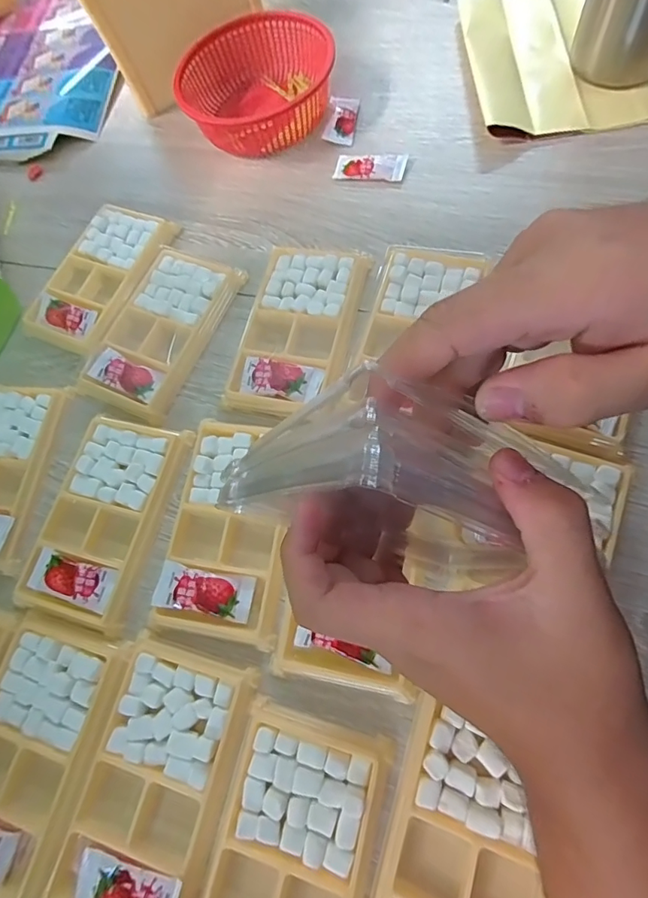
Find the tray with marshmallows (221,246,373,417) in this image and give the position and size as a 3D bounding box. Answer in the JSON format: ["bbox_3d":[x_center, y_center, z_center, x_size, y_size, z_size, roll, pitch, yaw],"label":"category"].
[{"bbox_3d":[-0.018,-0.085,0.336,0.075,0.021,0.130,11,72,13],"label":"tray with marshmallows"}]

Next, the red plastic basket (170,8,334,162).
[{"bbox_3d":[-0.055,-0.317,0.413,0.127,0.045,0.127,2,70,10],"label":"red plastic basket"}]

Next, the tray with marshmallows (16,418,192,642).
[{"bbox_3d":[-0.144,0.043,0.311,0.077,0.013,0.132,12,72,14],"label":"tray with marshmallows"}]

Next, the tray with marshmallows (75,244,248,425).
[{"bbox_3d":[-0.123,-0.091,0.353,0.073,0.015,0.132,23,75,17],"label":"tray with marshmallows"}]

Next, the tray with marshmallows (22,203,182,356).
[{"bbox_3d":[-0.181,-0.140,0.382,0.075,0.019,0.130,19,74,16],"label":"tray with marshmallows"}]

